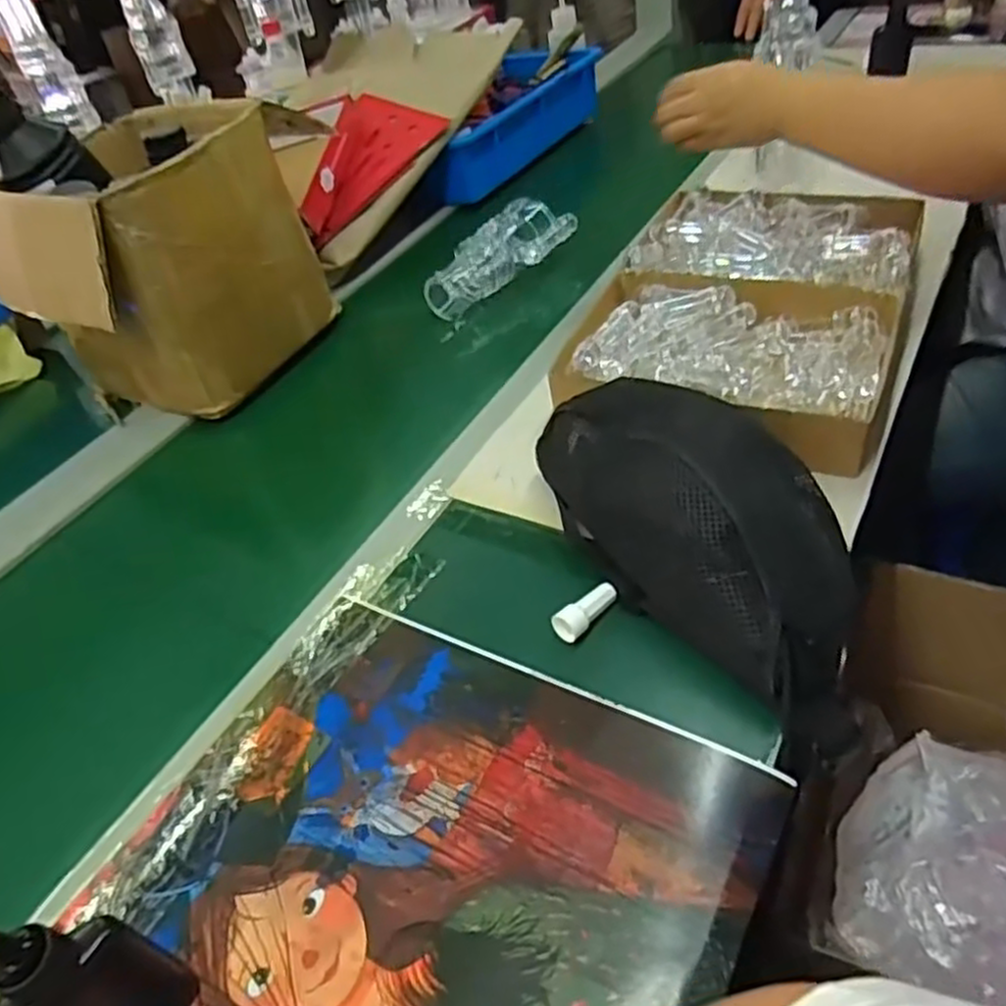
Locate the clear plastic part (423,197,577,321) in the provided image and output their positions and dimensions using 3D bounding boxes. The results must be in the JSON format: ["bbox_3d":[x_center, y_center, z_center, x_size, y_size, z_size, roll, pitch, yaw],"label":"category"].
[{"bbox_3d":[-0.003,-0.282,0.868,0.078,0.051,0.188,26,55,34],"label":"clear plastic part"}]

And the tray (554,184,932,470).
[{"bbox_3d":[0.228,-0.200,0.702,0.277,0.043,0.393,17,54,20],"label":"tray"}]

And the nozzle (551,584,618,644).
[{"bbox_3d":[0.059,0.073,0.512,0.051,0.016,0.020,-34,47,-22],"label":"nozzle"}]

